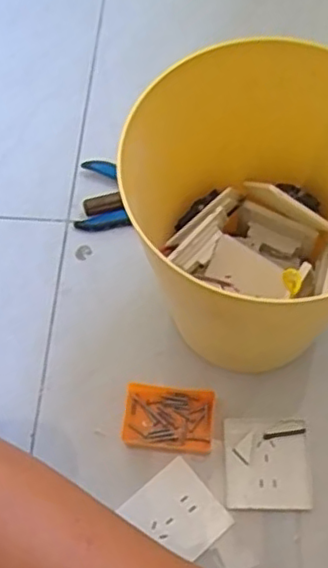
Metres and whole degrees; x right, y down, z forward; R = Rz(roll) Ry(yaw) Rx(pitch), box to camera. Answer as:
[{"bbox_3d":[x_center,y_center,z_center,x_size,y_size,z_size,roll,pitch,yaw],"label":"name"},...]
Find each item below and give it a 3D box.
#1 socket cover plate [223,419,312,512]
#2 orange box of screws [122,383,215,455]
[{"bbox_3d":[0.106,0.185,0.651,0.085,0.004,0.088,-1,66,4],"label":"socket cover plate"},{"bbox_3d":[0.005,0.143,0.675,0.094,0.014,0.066,5,67,6],"label":"orange box of screws"}]

